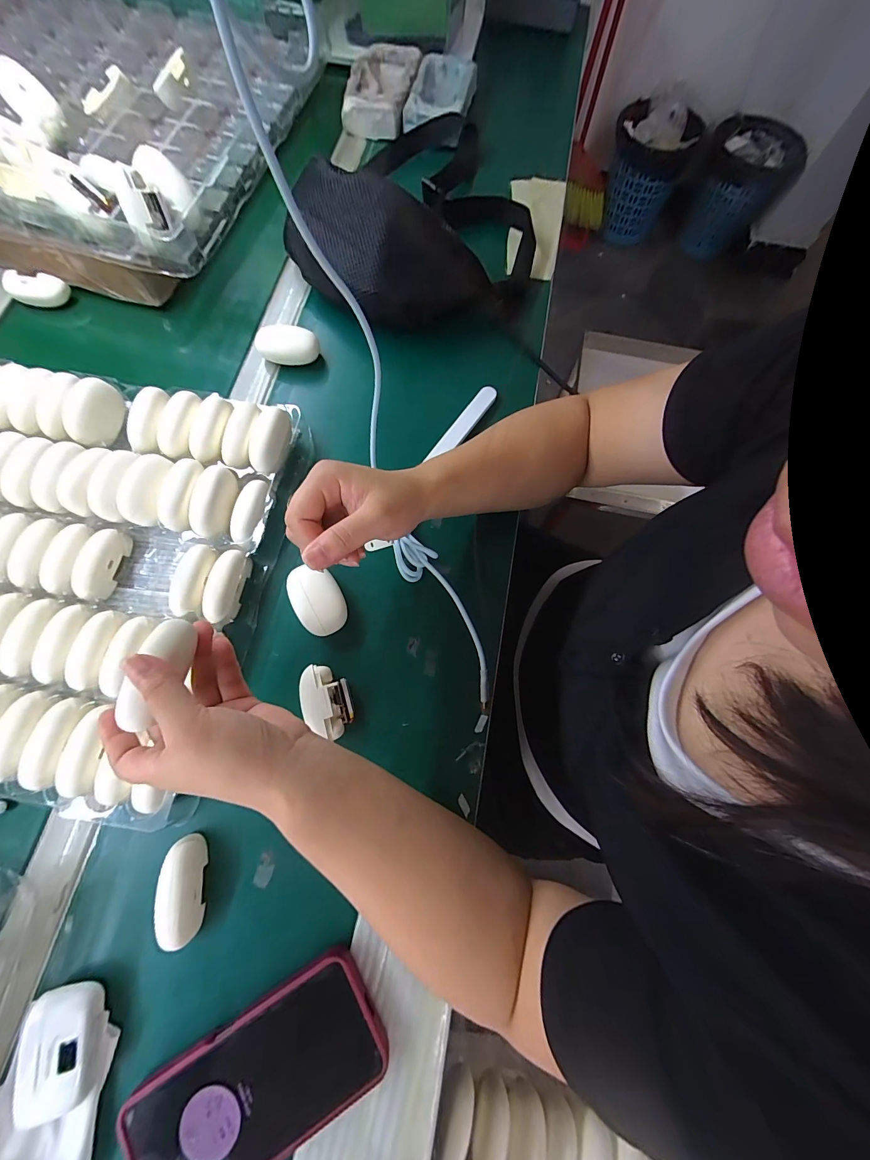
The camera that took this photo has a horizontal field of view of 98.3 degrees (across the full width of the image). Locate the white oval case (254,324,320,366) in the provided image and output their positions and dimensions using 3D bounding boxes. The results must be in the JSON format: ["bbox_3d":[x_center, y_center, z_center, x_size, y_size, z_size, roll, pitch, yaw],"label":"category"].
[{"bbox_3d":[-0.171,-0.271,0.436,0.067,0.032,0.044,-12,74,-5],"label":"white oval case"}]

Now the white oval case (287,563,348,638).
[{"bbox_3d":[-0.108,0.018,0.348,0.044,0.025,0.065,-31,76,-10],"label":"white oval case"}]

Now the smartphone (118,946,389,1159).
[{"bbox_3d":[-0.119,0.342,0.256,0.164,0.018,0.079,-30,76,-10],"label":"smartphone"}]

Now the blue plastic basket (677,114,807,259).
[{"bbox_3d":[0.954,-1.248,1.214,0.230,0.246,0.208,9,73,2],"label":"blue plastic basket"}]

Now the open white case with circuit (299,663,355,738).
[{"bbox_3d":[-0.092,0.102,0.322,0.037,0.027,0.060,-19,74,-7],"label":"open white case with circuit"}]

